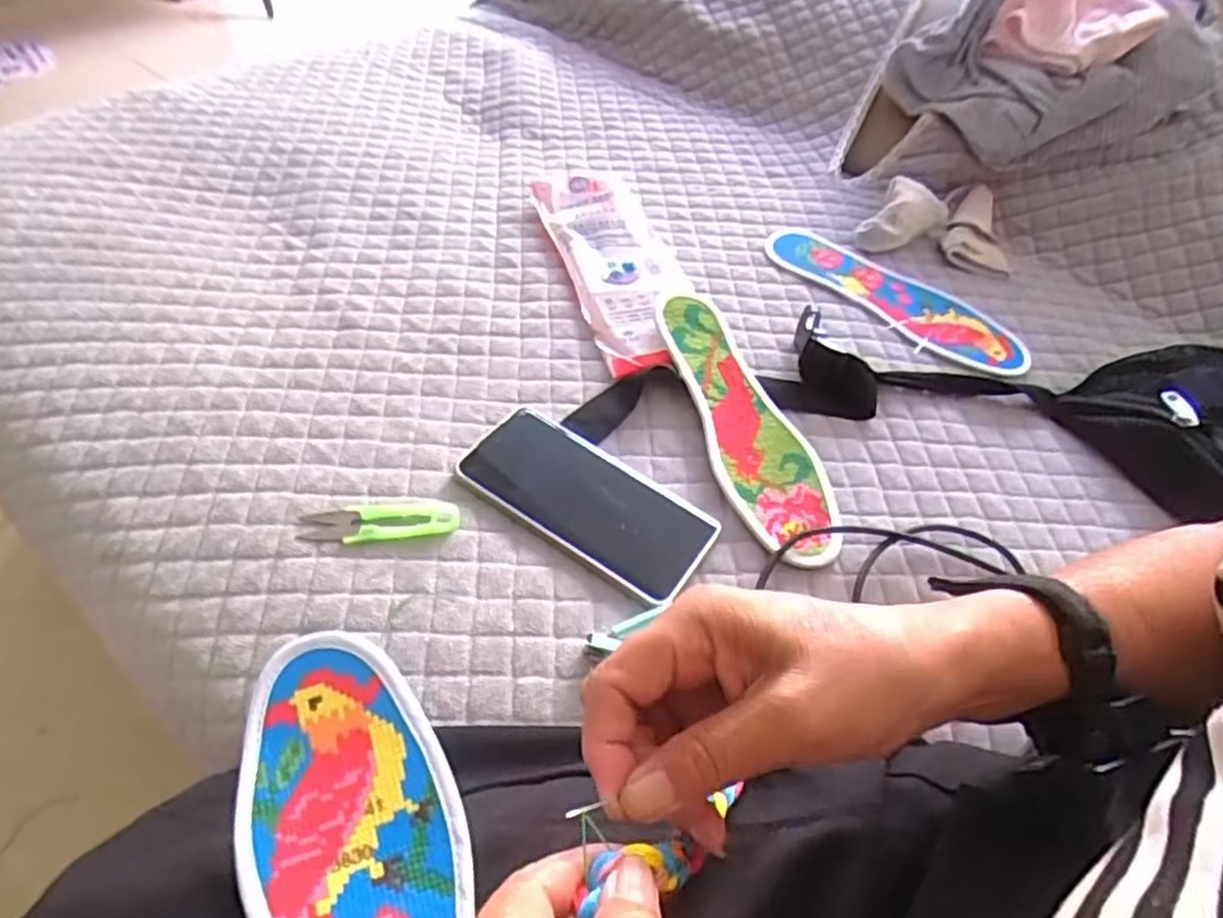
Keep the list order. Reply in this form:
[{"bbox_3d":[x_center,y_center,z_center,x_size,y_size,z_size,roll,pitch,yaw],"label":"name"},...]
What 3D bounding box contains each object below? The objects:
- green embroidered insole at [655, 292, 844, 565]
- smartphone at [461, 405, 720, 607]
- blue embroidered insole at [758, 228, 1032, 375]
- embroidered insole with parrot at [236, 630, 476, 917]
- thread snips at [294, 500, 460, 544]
[{"bbox_3d":[0.093,-0.034,0.534,0.075,0.015,0.243,-13,60,-22],"label":"green embroidered insole"},{"bbox_3d":[-0.016,0.022,0.476,0.163,0.010,0.080,29,52,18],"label":"smartphone"},{"bbox_3d":[0.252,-0.147,0.663,0.244,0.014,0.081,35,54,22],"label":"blue embroidered insole"},{"bbox_3d":[-0.079,0.172,0.256,0.074,0.013,0.235,-16,57,-21],"label":"embroidered insole with parrot"},{"bbox_3d":[-0.138,0.037,0.446,0.089,0.005,0.027,-2,49,-8],"label":"thread snips"}]

